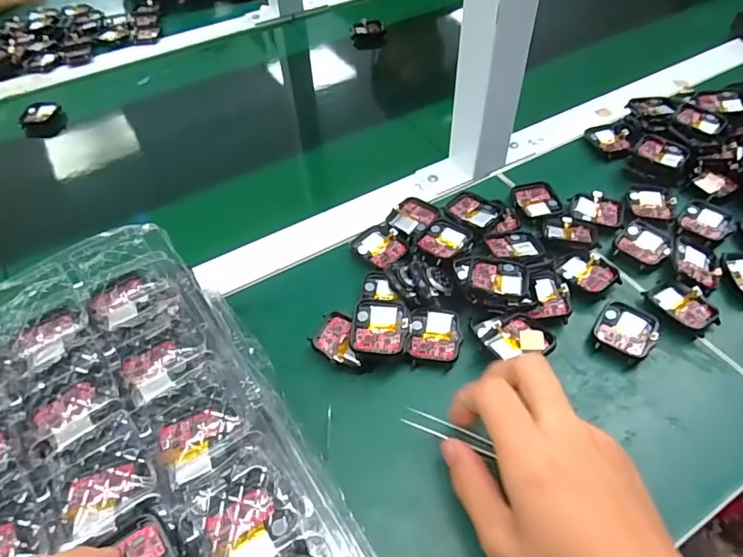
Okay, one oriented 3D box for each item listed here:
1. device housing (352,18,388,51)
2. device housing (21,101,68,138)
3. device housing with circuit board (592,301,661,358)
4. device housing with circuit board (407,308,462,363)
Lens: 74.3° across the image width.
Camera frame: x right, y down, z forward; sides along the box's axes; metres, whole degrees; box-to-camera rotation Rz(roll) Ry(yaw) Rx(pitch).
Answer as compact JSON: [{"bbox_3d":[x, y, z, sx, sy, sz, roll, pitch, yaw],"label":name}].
[{"bbox_3d":[-0.004,-0.345,0.694,0.047,0.030,0.028,-8,50,-4],"label":"device housing"},{"bbox_3d":[-0.387,-0.189,0.582,0.041,0.027,0.039,-13,51,-8],"label":"device housing"},{"bbox_3d":[0.179,0.037,0.346,0.038,0.010,0.040,27,56,23],"label":"device housing with circuit board"},{"bbox_3d":[0.045,0.039,0.347,0.036,0.009,0.037,3,50,6],"label":"device housing with circuit board"}]

